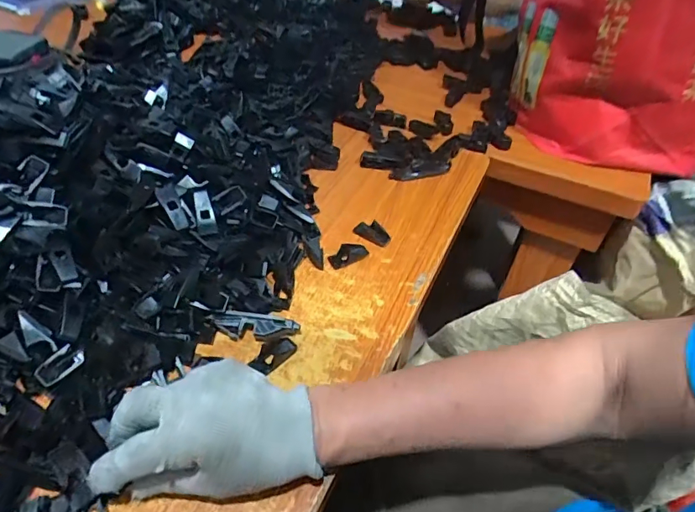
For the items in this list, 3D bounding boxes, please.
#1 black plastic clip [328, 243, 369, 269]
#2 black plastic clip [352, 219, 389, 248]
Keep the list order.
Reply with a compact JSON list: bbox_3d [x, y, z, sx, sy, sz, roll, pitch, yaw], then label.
[{"bbox_3d":[0.002,-0.003,0.491,0.041,0.011,0.019,-21,50,-24],"label":"black plastic clip"},{"bbox_3d":[0.027,-0.026,0.517,0.041,0.014,0.021,29,49,22],"label":"black plastic clip"}]

